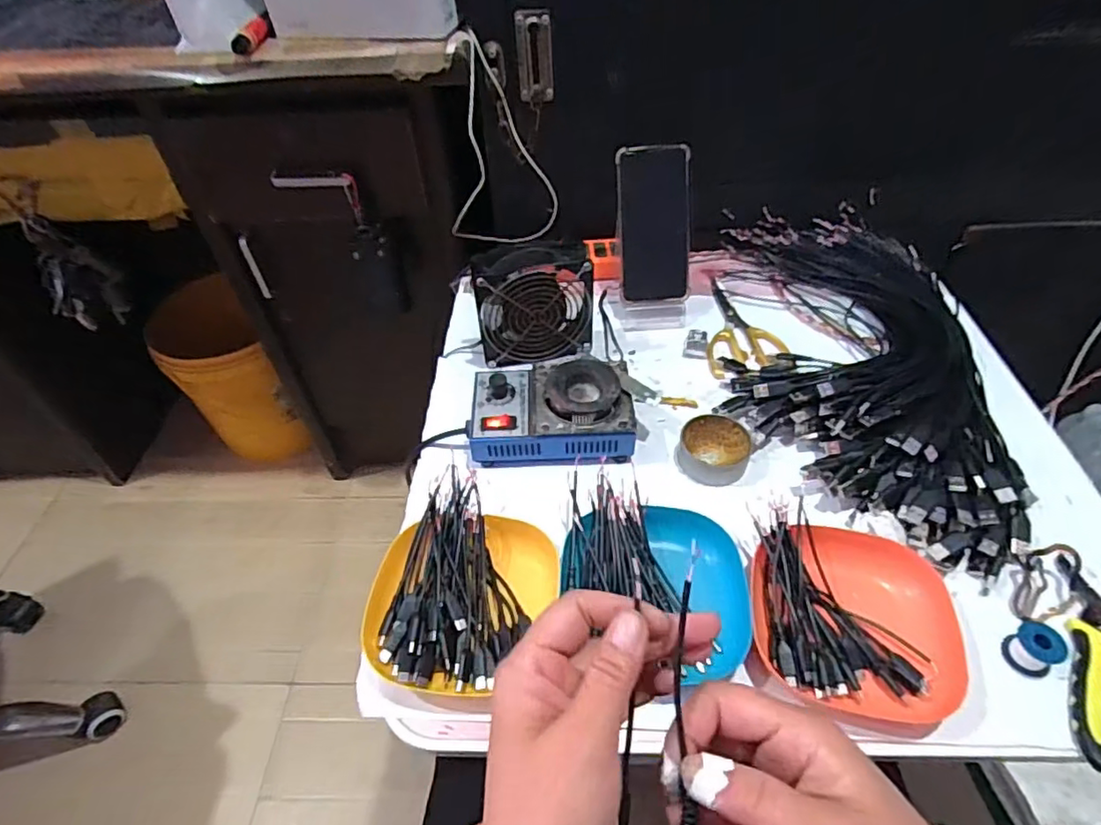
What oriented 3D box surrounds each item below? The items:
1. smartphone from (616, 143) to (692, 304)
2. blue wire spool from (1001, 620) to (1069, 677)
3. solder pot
[{"bbox_3d":[0.116,-0.207,0.681,0.078,0.165,0.009,-3,18,4],"label":"smartphone"},{"bbox_3d":[0.342,0.166,0.430,0.034,0.024,0.029,-25,52,-18],"label":"blue wire spool"},{"bbox_3d":[0.002,-0.004,0.578,0.149,0.054,0.102,1,49,4],"label":"solder pot"}]

